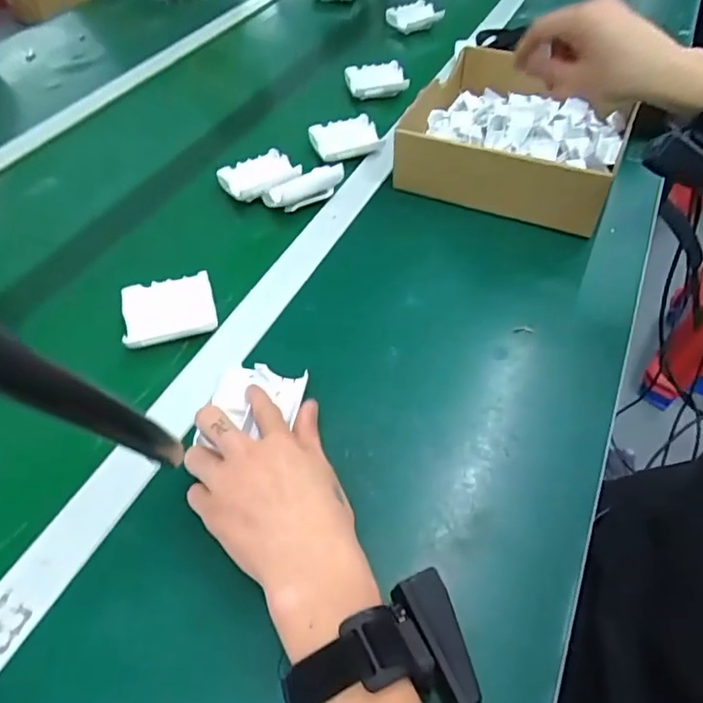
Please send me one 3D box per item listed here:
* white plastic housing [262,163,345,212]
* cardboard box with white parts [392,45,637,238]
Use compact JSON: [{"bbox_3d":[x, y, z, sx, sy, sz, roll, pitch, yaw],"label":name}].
[{"bbox_3d":[-0.052,-0.182,0.604,0.094,0.028,0.036,-22,52,2],"label":"white plastic housing"},{"bbox_3d":[0.193,-0.255,0.640,0.248,0.085,0.237,15,52,12],"label":"cardboard box with white parts"}]

